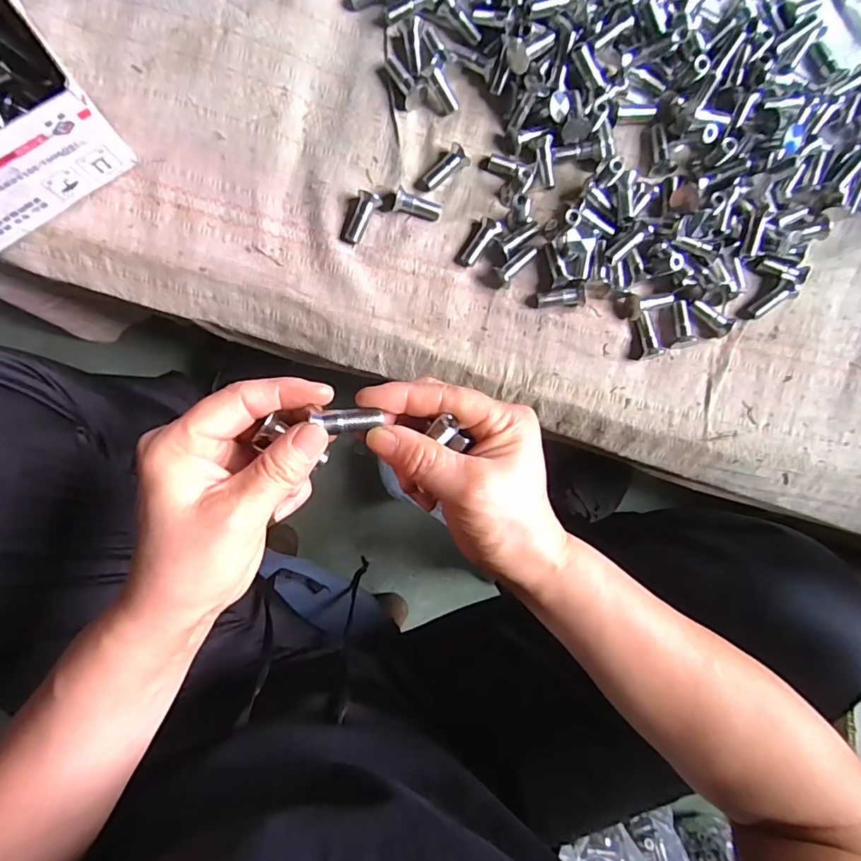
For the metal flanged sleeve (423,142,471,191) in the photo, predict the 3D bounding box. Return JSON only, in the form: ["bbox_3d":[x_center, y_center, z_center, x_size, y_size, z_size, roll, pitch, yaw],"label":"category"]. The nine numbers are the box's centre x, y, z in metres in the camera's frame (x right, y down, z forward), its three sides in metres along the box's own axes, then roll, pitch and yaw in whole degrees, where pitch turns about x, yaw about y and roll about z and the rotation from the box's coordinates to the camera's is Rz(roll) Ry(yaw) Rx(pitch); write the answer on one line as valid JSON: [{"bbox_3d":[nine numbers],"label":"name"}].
[{"bbox_3d":[0.011,-0.191,0.371,0.037,0.013,0.016,-41,95,-2],"label":"metal flanged sleeve"}]

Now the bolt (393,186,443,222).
[{"bbox_3d":[-0.009,-0.163,0.369,0.035,0.012,0.013,13,90,-16],"label":"bolt"}]

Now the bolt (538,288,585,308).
[{"bbox_3d":[0.097,-0.099,0.378,0.033,0.009,0.012,-6,91,11],"label":"bolt"}]

